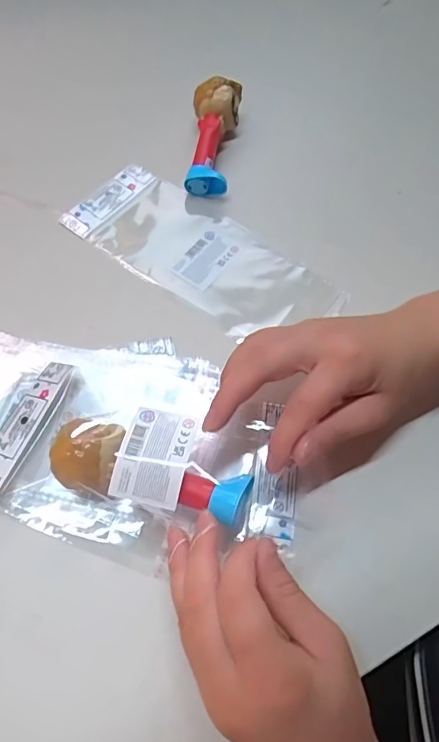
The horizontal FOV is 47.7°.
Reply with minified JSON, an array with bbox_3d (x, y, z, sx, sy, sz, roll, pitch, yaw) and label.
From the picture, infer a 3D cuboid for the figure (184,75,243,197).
[{"bbox_3d":[-0.006,-0.218,0.457,0.042,0.040,0.113,6,63,0],"label":"figure"}]

